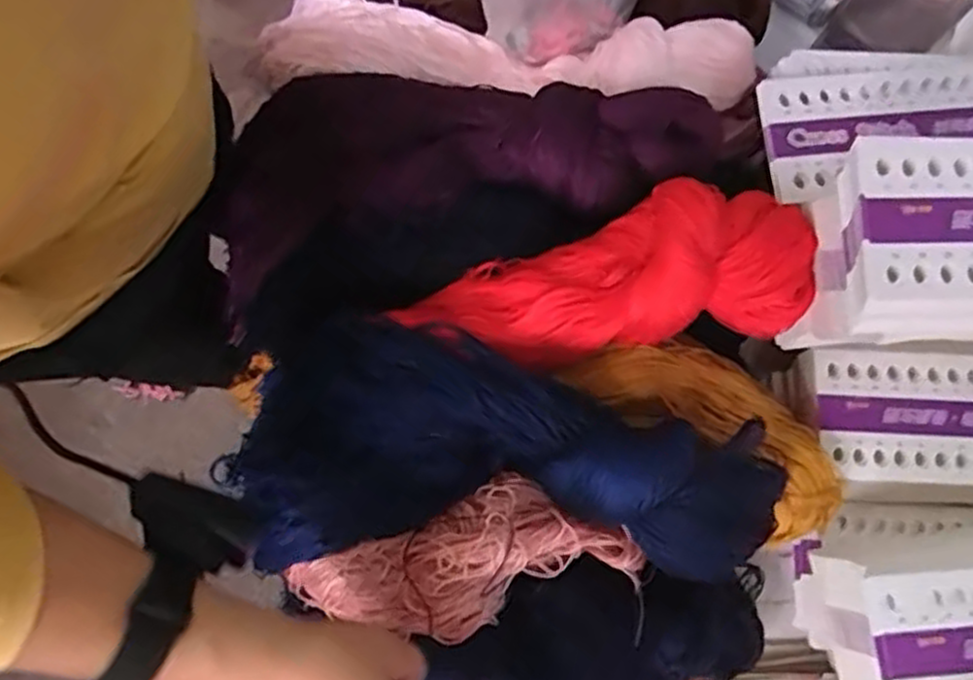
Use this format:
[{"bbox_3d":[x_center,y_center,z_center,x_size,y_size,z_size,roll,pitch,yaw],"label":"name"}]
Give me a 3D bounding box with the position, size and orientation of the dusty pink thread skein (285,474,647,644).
[{"bbox_3d":[-0.024,0.142,0.476,0.223,0.042,0.082,-17,78,11],"label":"dusty pink thread skein"}]

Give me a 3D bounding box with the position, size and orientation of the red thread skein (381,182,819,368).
[{"bbox_3d":[0.072,-0.038,0.455,0.239,0.061,0.081,-8,78,-2],"label":"red thread skein"}]

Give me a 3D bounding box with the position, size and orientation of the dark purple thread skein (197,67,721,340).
[{"bbox_3d":[-0.036,-0.120,0.524,0.374,0.057,0.144,-7,77,15],"label":"dark purple thread skein"}]

